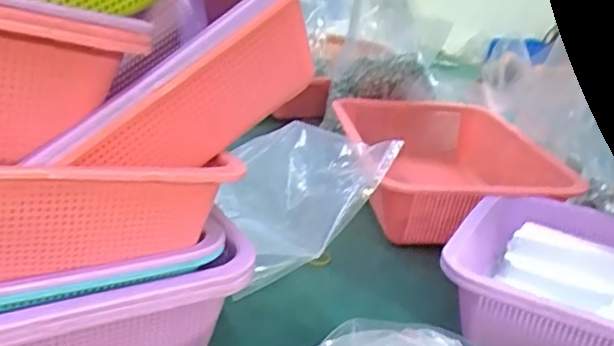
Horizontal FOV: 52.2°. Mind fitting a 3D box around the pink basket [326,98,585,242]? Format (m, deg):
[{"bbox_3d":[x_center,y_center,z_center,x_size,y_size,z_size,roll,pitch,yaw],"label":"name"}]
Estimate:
[{"bbox_3d":[0.157,-0.014,0.775,0.210,0.086,0.359,3,22,-6],"label":"pink basket"}]

